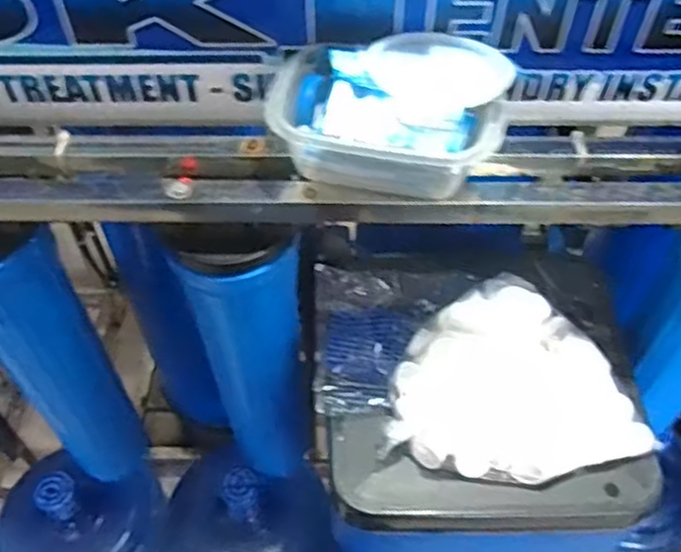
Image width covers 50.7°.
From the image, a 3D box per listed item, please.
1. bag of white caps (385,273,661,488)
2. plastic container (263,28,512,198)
[{"bbox_3d":[0.184,0.102,0.722,0.248,0.061,0.206,11,54,8],"label":"bag of white caps"},{"bbox_3d":[0.039,-0.132,0.584,0.180,0.079,0.122,5,53,4],"label":"plastic container"}]

